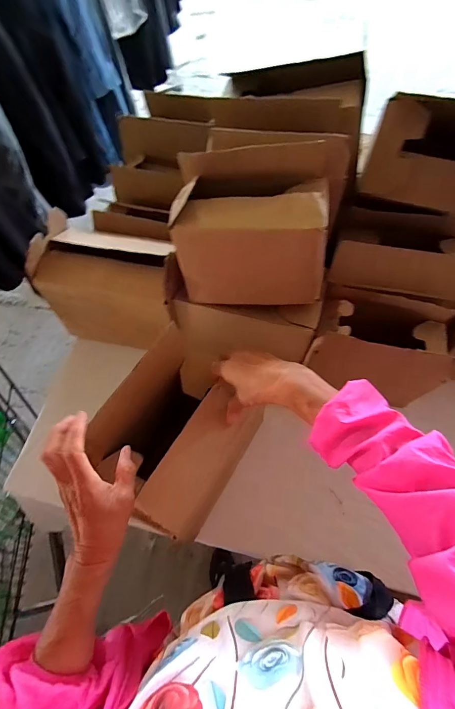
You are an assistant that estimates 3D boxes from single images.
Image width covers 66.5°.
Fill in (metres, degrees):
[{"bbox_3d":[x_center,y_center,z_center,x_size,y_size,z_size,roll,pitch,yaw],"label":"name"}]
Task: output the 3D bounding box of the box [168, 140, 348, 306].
[{"bbox_3d":[0.039,-0.184,0.507,0.233,0.171,0.141,7,64,6],"label":"box"}]

